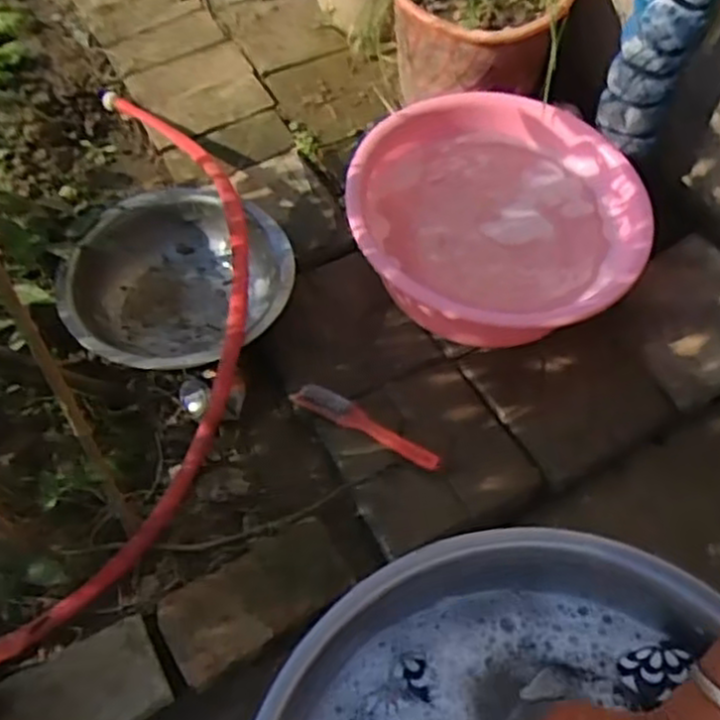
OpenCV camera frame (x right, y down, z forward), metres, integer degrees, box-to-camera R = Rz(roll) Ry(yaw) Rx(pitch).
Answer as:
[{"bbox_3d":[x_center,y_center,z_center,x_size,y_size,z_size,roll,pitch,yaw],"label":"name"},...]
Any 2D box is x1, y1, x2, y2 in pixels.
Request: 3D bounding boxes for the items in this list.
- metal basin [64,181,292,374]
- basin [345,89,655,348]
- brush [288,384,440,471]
[{"bbox_3d":[-0.270,-0.110,1.165,0.325,0.118,0.319,1,59,-2],"label":"metal basin"},{"bbox_3d":[0.206,-0.212,1.181,0.431,0.136,0.429,1,59,-2],"label":"basin"},{"bbox_3d":[0.007,0.096,1.098,0.235,0.045,0.031,29,62,14],"label":"brush"}]

